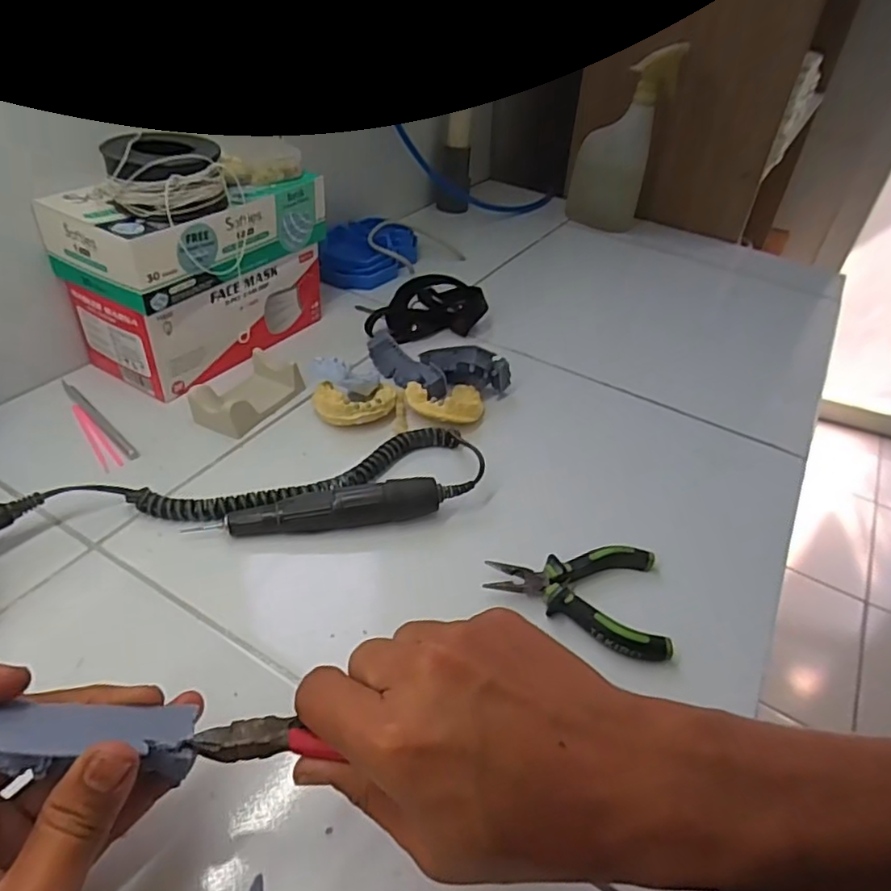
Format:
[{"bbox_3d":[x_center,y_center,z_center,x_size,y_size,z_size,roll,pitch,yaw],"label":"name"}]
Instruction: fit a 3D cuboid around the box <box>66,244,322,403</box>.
[{"bbox_3d":[-0.229,-0.135,0.596,0.114,0.088,0.201,23,42,19],"label":"box"}]

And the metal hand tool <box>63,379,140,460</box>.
[{"bbox_3d":[-0.294,-0.025,0.519,0.133,0.004,0.010,33,46,29],"label":"metal hand tool"}]

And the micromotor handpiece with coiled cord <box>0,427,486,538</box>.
[{"bbox_3d":[-0.138,0.027,0.452,0.332,0.029,0.094,-3,40,-12],"label":"micromotor handpiece with coiled cord"}]

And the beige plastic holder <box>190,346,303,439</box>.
[{"bbox_3d":[-0.172,-0.045,0.539,0.050,0.032,0.096,24,42,20],"label":"beige plastic holder"}]

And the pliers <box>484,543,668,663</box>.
[{"bbox_3d":[0.086,0.096,0.410,0.112,0.017,0.081,9,40,3],"label":"pliers"}]

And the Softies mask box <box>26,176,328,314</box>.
[{"bbox_3d":[-0.220,-0.197,0.547,0.117,0.064,0.211,23,42,19],"label":"Softies mask box"}]

